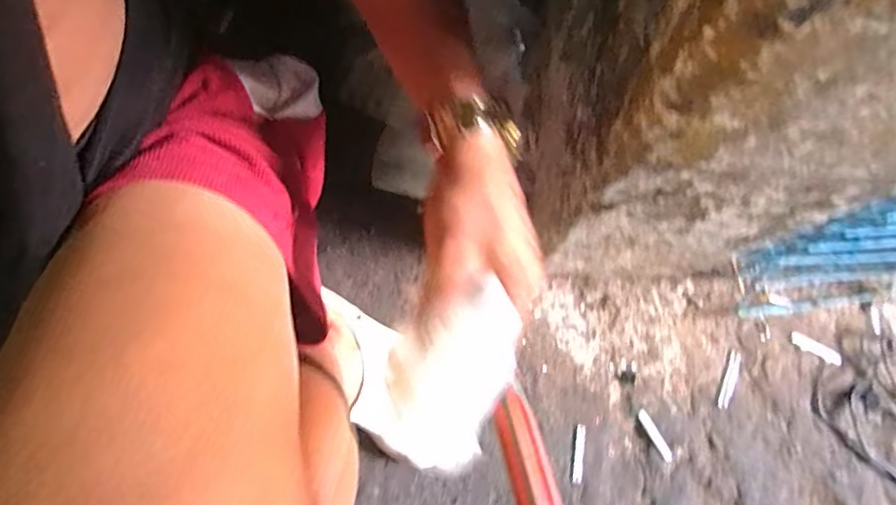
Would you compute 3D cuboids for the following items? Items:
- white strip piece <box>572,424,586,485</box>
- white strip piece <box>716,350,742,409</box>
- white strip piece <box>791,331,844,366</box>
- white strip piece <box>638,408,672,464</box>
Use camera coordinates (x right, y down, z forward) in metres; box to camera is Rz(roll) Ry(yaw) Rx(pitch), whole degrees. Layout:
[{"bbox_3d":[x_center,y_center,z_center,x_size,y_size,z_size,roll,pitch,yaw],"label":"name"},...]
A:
[{"bbox_3d":[0.156,0.240,0.654,0.011,0.005,0.066,9,78,2],"label":"white strip piece"},{"bbox_3d":[0.342,0.155,0.666,0.016,0.004,0.070,20,78,5],"label":"white strip piece"},{"bbox_3d":[0.452,0.119,0.674,0.065,0.004,0.018,29,79,6],"label":"white strip piece"},{"bbox_3d":[0.244,0.217,0.648,0.012,0.004,0.066,-33,85,7],"label":"white strip piece"}]

